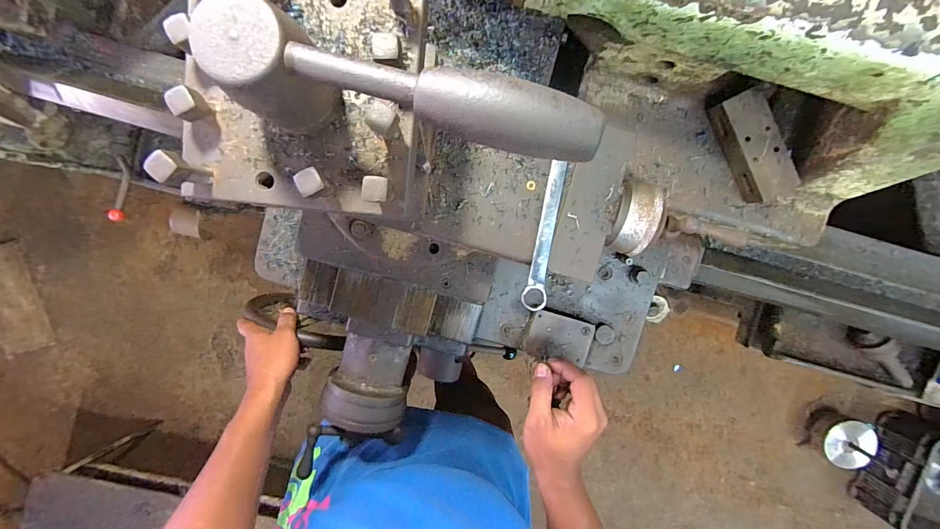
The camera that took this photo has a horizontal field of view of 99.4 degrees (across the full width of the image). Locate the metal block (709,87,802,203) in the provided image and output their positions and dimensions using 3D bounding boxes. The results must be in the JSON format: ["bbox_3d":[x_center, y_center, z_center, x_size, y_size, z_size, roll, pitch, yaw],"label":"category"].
[{"bbox_3d":[0.294,-0.122,0.411,0.047,0.023,0.108,-25,94,3],"label":"metal block"}]

